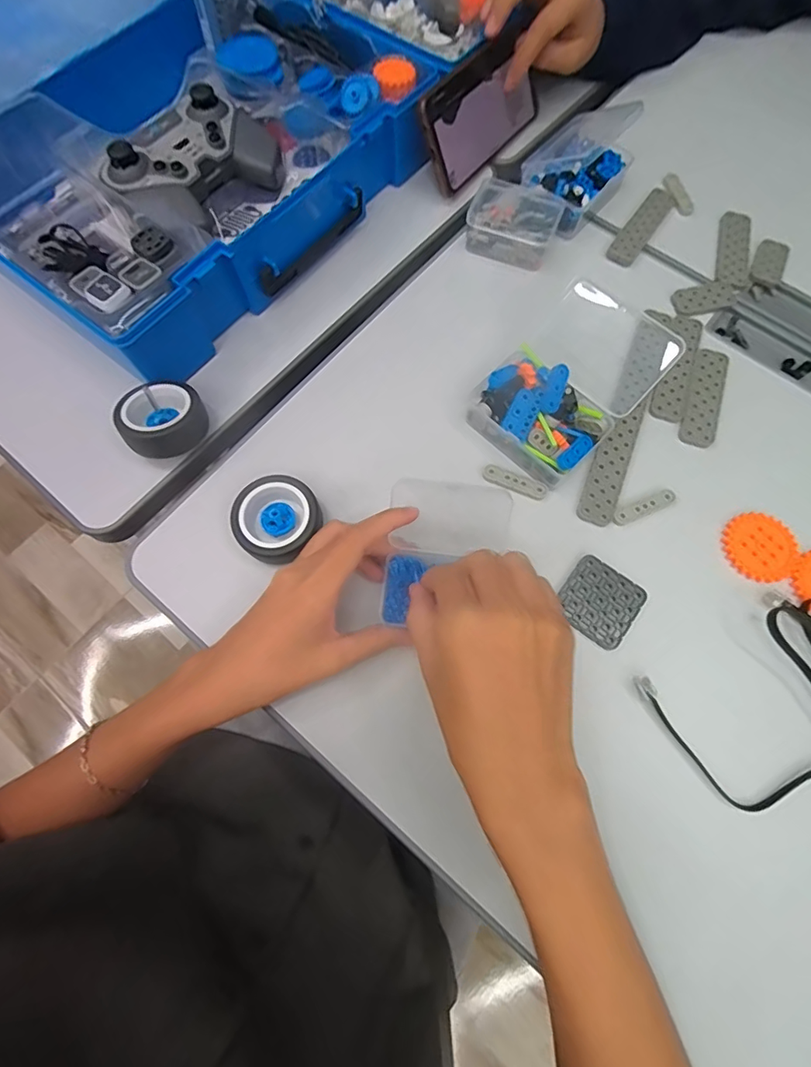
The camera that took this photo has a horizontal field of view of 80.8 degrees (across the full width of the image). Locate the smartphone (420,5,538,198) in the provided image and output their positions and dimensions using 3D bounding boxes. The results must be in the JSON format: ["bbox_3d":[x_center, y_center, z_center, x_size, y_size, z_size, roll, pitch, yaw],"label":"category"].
[{"bbox_3d":[0.070,-0.384,0.434,0.007,0.074,0.153,24,69,40],"label":"smartphone"}]

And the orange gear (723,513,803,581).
[{"bbox_3d":[0.255,0.009,0.342,0.050,0.005,0.049,0,72,0],"label":"orange gear"}]

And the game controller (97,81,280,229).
[{"bbox_3d":[-0.180,-0.316,0.402,0.140,0.052,0.090,-38,76,-12],"label":"game controller"}]

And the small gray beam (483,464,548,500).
[{"bbox_3d":[0.082,-0.038,0.357,0.049,0.004,0.013,22,73,7],"label":"small gray beam"}]

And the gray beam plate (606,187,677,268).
[{"bbox_3d":[0.218,-0.281,0.436,0.026,0.007,0.102,35,75,11],"label":"gray beam plate"}]

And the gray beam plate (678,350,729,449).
[{"bbox_3d":[0.237,-0.109,0.378,0.025,0.005,0.088,19,73,6],"label":"gray beam plate"}]

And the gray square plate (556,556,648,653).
[{"bbox_3d":[0.134,0.047,0.330,0.049,0.005,0.050,36,75,11],"label":"gray square plate"}]

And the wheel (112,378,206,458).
[{"bbox_3d":[-0.175,-0.084,0.349,0.054,0.035,0.052,0,72,0],"label":"wheel"}]

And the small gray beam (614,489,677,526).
[{"bbox_3d":[0.175,-0.019,0.351,0.050,0.005,0.011,-24,73,-8],"label":"small gray beam"}]

